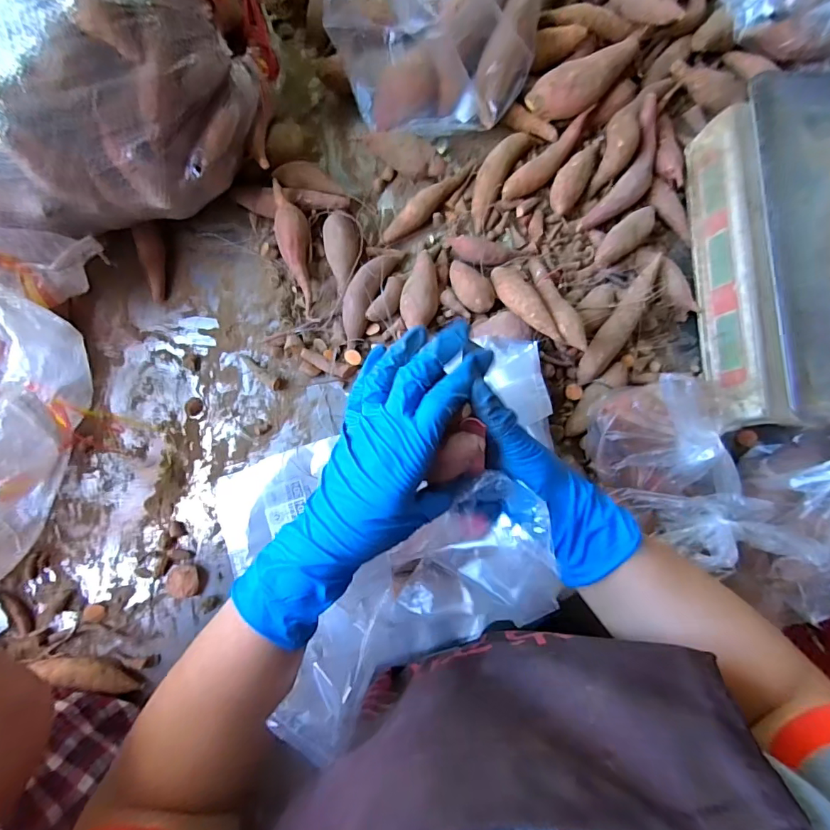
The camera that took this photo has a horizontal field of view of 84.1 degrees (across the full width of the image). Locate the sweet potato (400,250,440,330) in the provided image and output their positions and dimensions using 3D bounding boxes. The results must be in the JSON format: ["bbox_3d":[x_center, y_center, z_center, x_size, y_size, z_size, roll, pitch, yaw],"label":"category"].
[{"bbox_3d":[0.005,-0.130,0.487,0.040,0.035,0.093,3,80,1],"label":"sweet potato"}]

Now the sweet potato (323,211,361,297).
[{"bbox_3d":[-0.078,-0.175,0.501,0.039,0.031,0.084,-6,80,-1],"label":"sweet potato"}]

